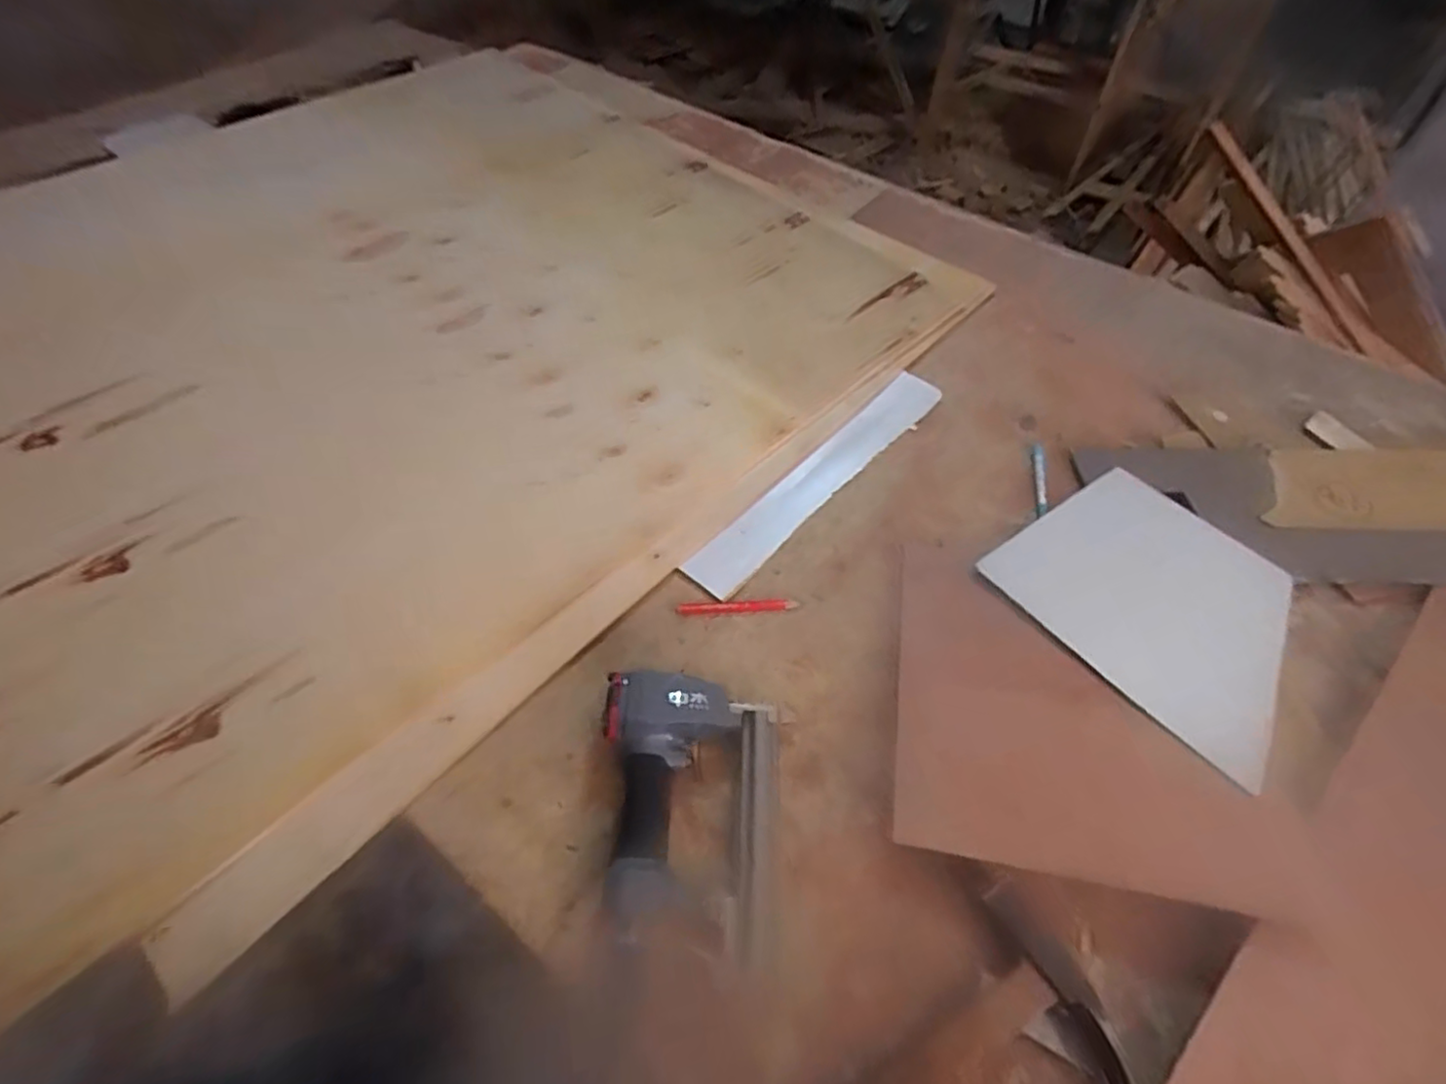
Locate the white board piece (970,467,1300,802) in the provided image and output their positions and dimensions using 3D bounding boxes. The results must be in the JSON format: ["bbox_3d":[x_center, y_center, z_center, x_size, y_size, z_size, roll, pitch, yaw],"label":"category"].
[{"bbox_3d":[0.440,0.056,0.668,0.241,0.012,0.275,-32,55,-19],"label":"white board piece"}]

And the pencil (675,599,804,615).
[{"bbox_3d":[0.015,0.067,0.693,0.124,0.006,0.013,-3,55,-4],"label":"pencil"}]

